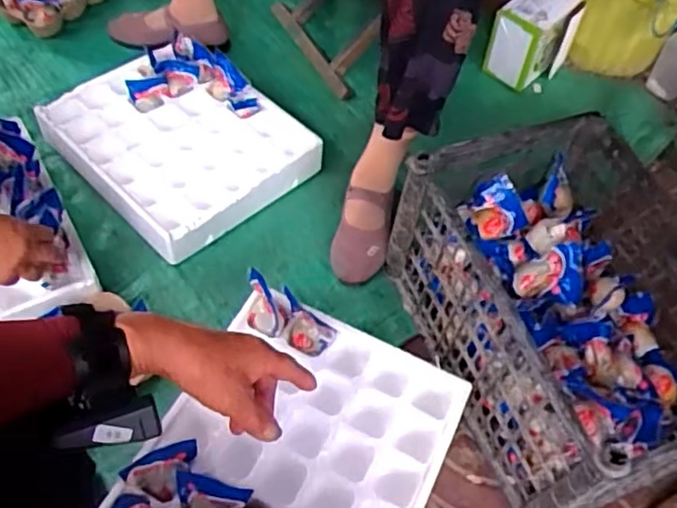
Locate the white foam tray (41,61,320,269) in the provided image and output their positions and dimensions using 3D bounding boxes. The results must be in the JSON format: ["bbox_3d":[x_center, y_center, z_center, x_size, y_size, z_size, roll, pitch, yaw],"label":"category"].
[{"bbox_3d":[-0.289,-0.212,1.143,0.430,0.052,0.328,39,59,22],"label":"white foam tray"}]

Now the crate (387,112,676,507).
[{"bbox_3d":[0.316,0.069,0.854,0.334,0.226,0.443,-15,56,-16],"label":"crate"}]

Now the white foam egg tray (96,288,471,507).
[{"bbox_3d":[-0.051,0.236,0.750,0.309,0.058,0.376,24,55,13],"label":"white foam egg tray"}]

